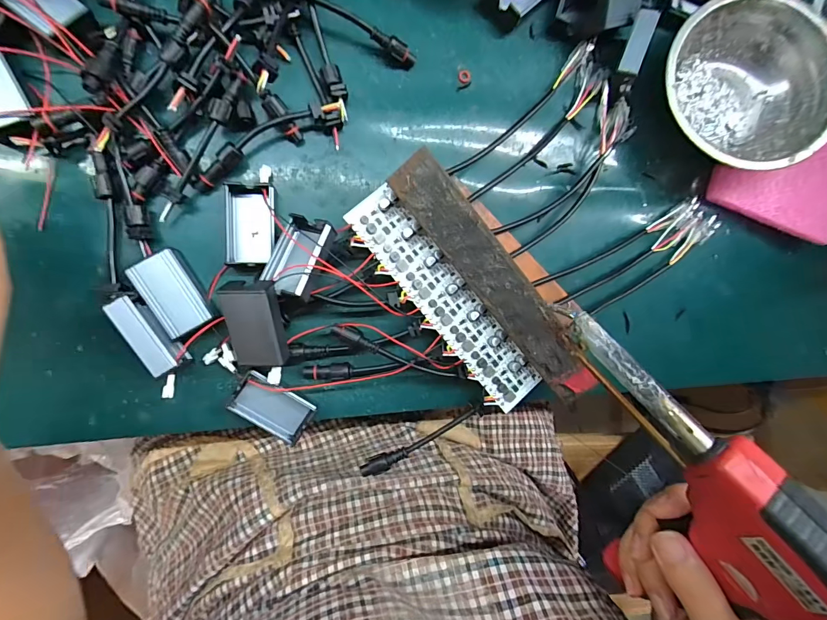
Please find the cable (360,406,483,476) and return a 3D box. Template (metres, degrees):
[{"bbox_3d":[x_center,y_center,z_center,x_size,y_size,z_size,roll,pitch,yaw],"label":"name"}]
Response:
[{"bbox_3d":[0.007,0.089,0.268,0.091,0.011,0.010,-25,99,-4],"label":"cable"}]

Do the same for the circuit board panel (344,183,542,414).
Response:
[{"bbox_3d":[0.024,-0.005,0.267,0.039,0.009,0.171,-40,99,-2],"label":"circuit board panel"}]

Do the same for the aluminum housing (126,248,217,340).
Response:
[{"bbox_3d":[-0.147,-0.011,0.242,0.031,0.012,0.049,-30,99,-3],"label":"aluminum housing"}]

